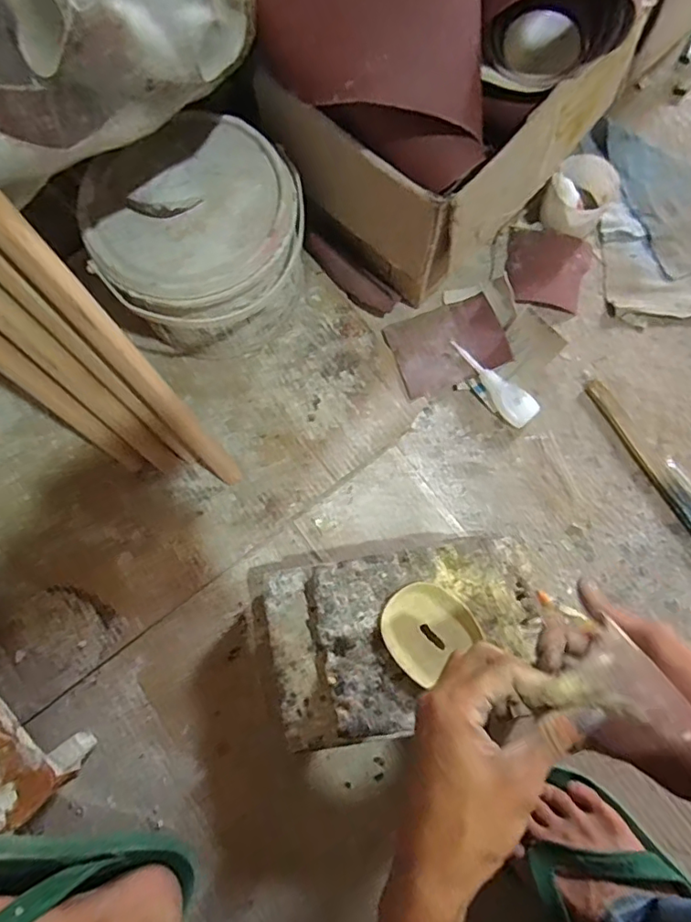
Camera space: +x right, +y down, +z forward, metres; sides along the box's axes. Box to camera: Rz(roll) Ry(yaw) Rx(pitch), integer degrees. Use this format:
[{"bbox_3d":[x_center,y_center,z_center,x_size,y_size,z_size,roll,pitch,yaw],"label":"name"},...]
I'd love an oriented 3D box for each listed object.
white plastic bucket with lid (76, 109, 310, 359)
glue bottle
[{"bbox_3d":[-0.130,-0.196,0.502,0.192,0.147,0.168,-36,80,-7],"label":"white plastic bucket with lid"},{"bbox_3d":[0.147,-0.078,0.545,0.107,0.018,0.033,42,81,8],"label":"glue bottle"}]

